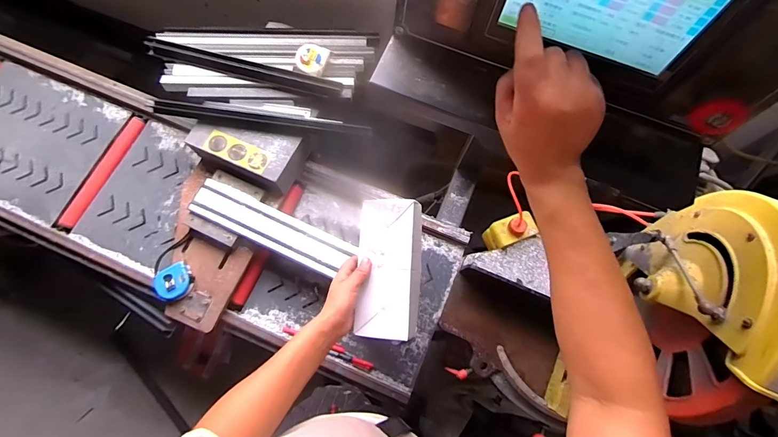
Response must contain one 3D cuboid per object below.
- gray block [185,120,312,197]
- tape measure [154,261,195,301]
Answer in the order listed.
[{"bbox_3d":[-0.311,-0.154,0.810,0.226,0.074,0.130,23,75,5],"label":"gray block"},{"bbox_3d":[-0.434,0.132,0.740,0.067,0.028,0.063,-25,76,-8],"label":"tape measure"}]

